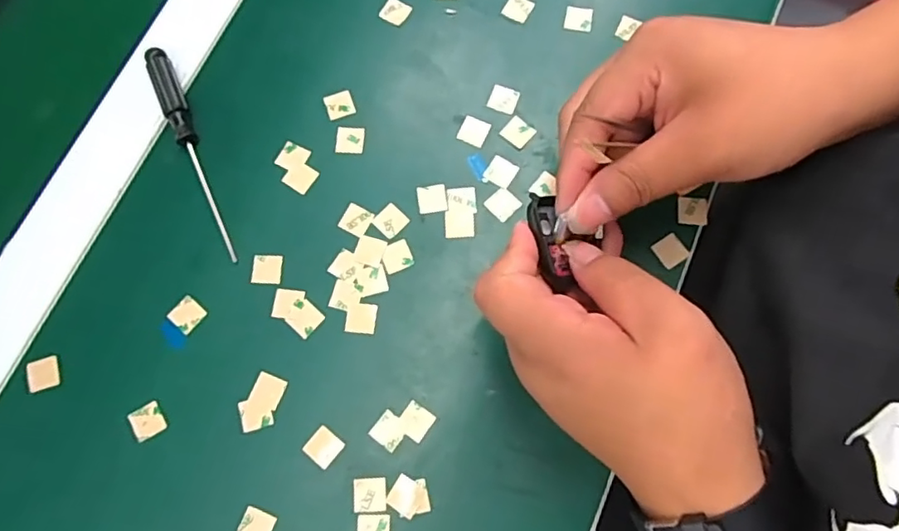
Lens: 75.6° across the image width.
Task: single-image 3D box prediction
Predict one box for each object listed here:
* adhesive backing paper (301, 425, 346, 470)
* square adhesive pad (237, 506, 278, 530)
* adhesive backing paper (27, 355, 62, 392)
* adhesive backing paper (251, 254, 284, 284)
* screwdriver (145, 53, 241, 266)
[{"bbox_3d":[-0.062,0.089,0.285,0.015,0.004,0.016,39,80,11],"label":"adhesive backing paper"},{"bbox_3d":[-0.093,0.126,0.278,0.016,0.004,0.016,19,73,8],"label":"square adhesive pad"},{"bbox_3d":[-0.207,0.056,0.296,0.015,0.004,0.016,-19,72,-11],"label":"adhesive backing paper"},{"bbox_3d":[-0.097,0.002,0.308,0.015,0.004,0.016,1,75,2],"label":"adhesive backing paper"},{"bbox_3d":[-0.143,-0.063,0.318,0.014,0.012,0.130,-23,76,-4],"label":"screwdriver"}]

